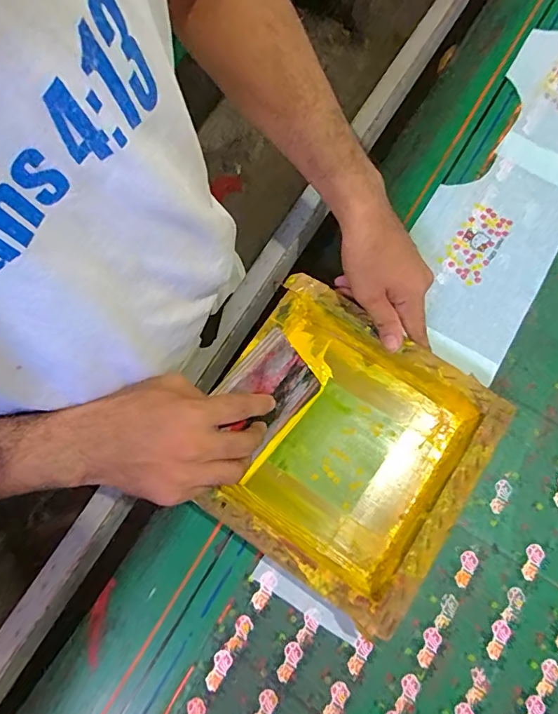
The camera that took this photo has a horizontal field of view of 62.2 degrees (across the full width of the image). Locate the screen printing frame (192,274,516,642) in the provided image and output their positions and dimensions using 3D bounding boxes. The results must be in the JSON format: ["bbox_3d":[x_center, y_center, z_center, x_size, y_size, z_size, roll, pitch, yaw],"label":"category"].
[{"bbox_3d":[0.054,0.081,0.444,0.243,0.052,0.237,35,77,8],"label":"screen printing frame"}]

